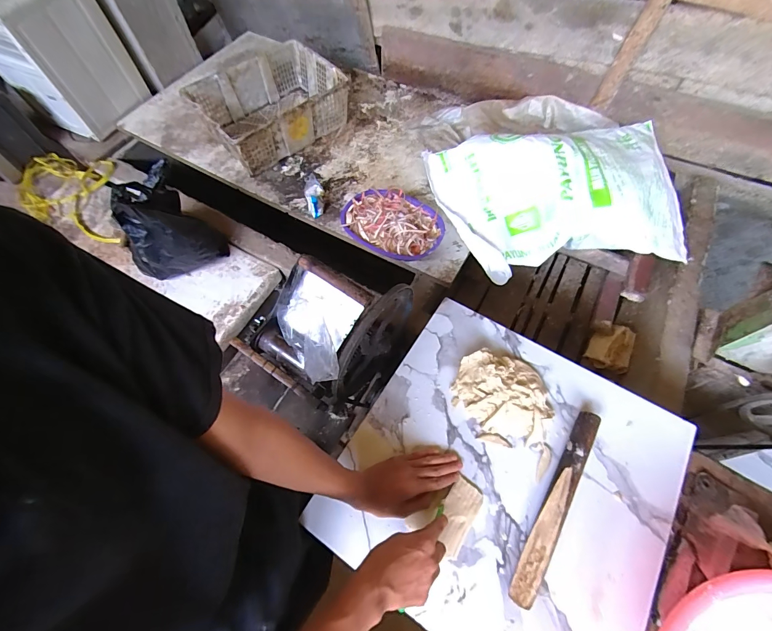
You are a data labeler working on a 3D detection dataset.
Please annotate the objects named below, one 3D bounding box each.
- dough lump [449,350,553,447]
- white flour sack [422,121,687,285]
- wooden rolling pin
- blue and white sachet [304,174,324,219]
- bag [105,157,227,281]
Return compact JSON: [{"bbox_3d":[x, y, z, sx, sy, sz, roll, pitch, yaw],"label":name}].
[{"bbox_3d":[0.207,0.143,0.627,0.169,0.043,0.155,9,65,5],"label":"dough lump"},{"bbox_3d":[0.483,-0.341,0.996,0.671,0.176,0.425,-8,64,-3],"label":"white flour sack"},{"bbox_3d":[0.268,0.290,0.556,0.032,0.035,0.302,30,68,14],"label":"wooden rolling pin"},{"bbox_3d":[-0.225,-0.378,1.117,0.059,0.065,0.150,-11,65,-5],"label":"blue and white sachet"},{"bbox_3d":[-0.590,-0.243,0.952,0.207,0.286,0.192,-30,68,-13],"label":"bag"}]

